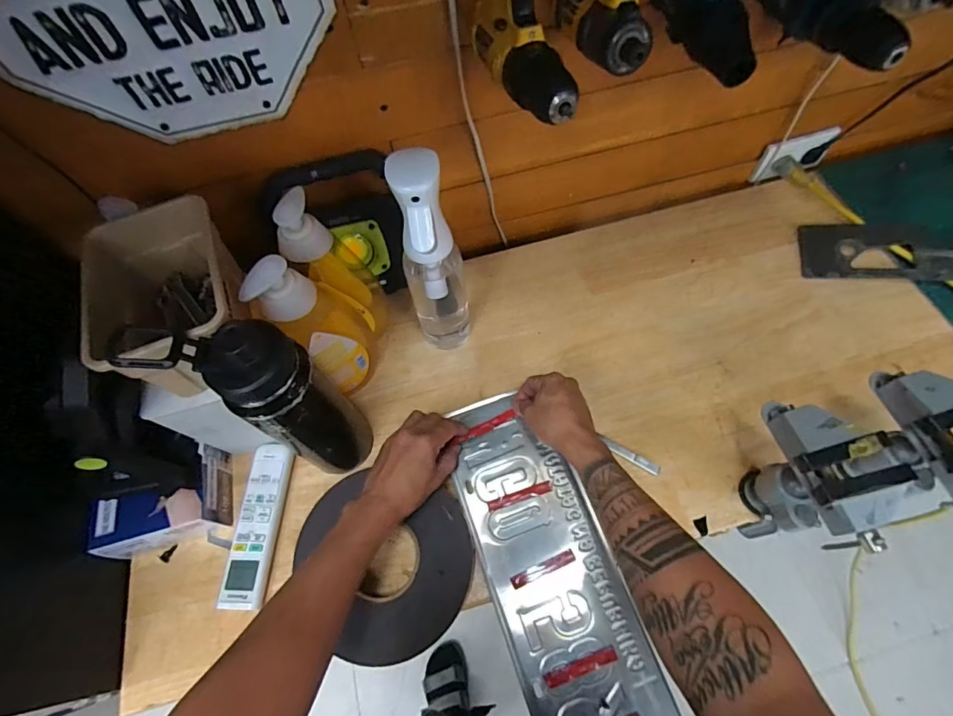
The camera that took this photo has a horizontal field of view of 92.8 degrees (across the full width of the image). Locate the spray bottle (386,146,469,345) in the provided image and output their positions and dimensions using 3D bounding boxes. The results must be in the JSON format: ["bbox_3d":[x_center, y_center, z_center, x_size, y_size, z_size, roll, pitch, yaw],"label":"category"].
[{"bbox_3d":[-0.045,-0.095,0.509,0.067,0.278,0.053,-20,65,-6],"label":"spray bottle"}]

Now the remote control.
[{"bbox_3d":[-0.250,0.190,0.525,0.044,0.026,0.175,0,64,3],"label":"remote control"}]

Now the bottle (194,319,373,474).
[{"bbox_3d":[-0.166,0.054,0.451,0.070,0.265,0.074,36,72,18],"label":"bottle"}]

